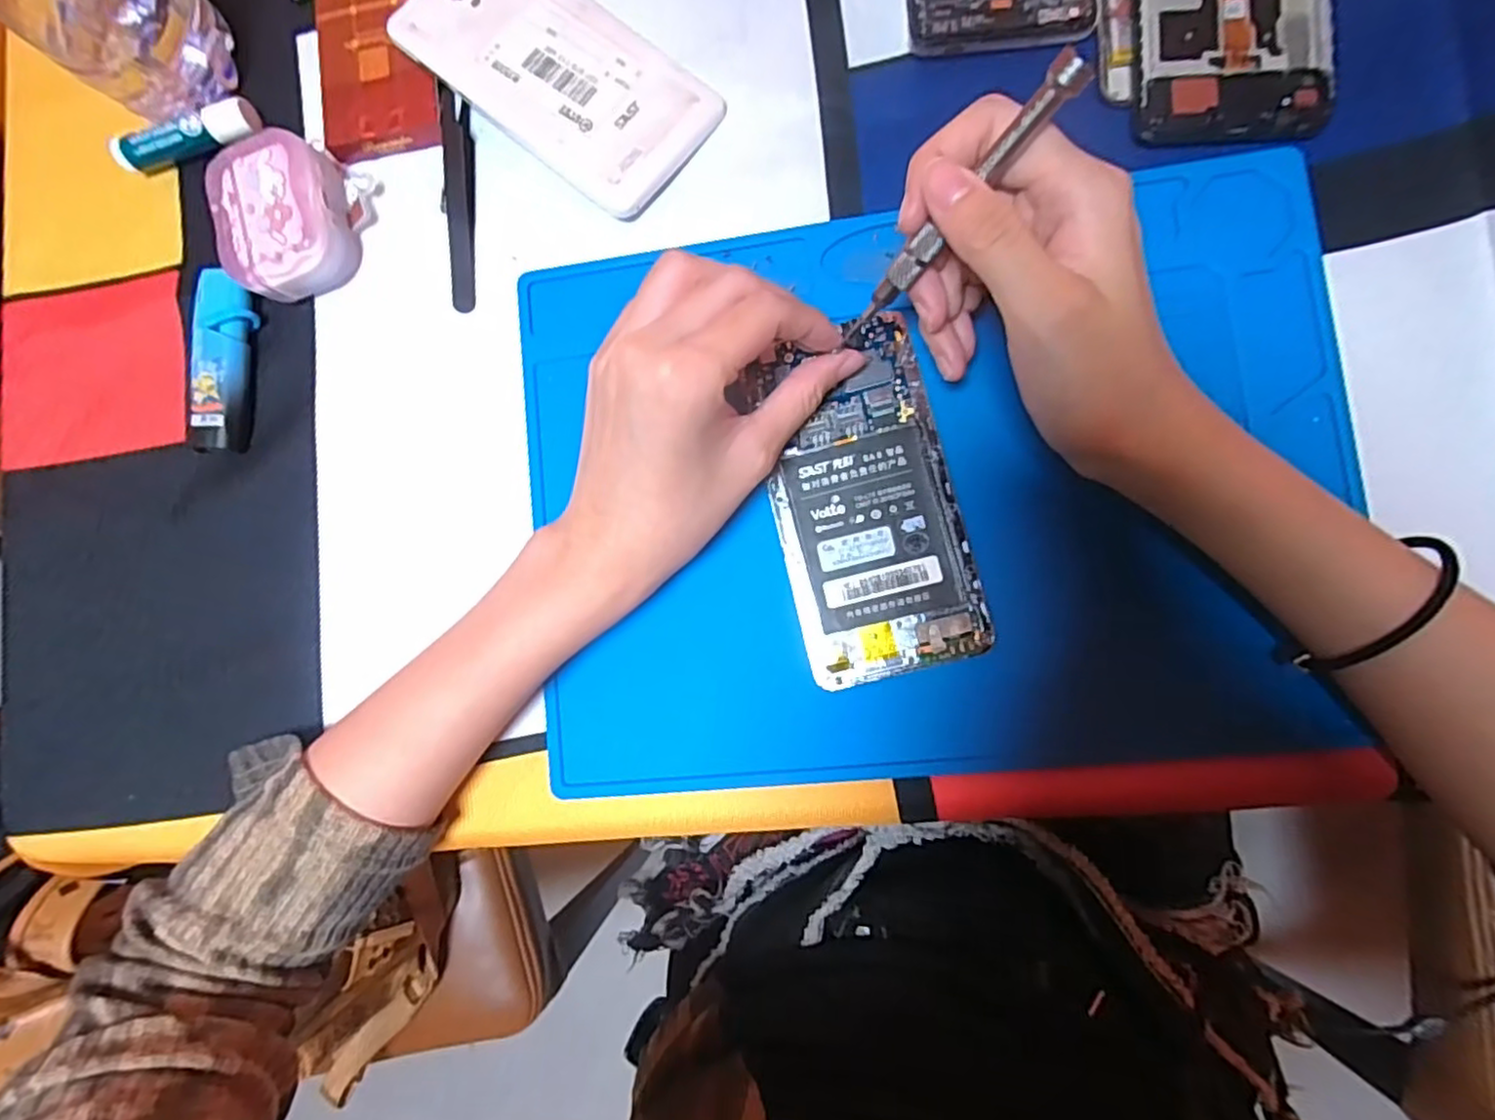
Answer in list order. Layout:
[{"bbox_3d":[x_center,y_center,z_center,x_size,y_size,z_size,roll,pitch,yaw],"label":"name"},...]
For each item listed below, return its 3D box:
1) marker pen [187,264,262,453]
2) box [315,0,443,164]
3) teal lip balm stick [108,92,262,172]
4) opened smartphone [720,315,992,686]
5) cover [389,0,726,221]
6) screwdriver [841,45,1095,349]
[{"bbox_3d":[-0.241,-0.091,0.311,0.022,0.014,0.080,2,86,8],"label":"marker pen"},{"bbox_3d":[-0.170,-0.238,0.315,0.057,0.016,0.101,-5,85,8],"label":"box"},{"bbox_3d":[-0.267,-0.201,0.325,0.070,0.017,0.019,-12,85,7],"label":"teal lip balm stick"},{"bbox_3d":[0.046,-0.022,0.270,0.073,0.005,0.135,-16,84,7],"label":"opened smartphone"},{"bbox_3d":[-0.083,-0.215,0.298,0.140,0.006,0.072,40,85,5],"label":"cover"},{"bbox_3d":[0.064,-0.107,0.214,0.009,0.007,0.099,51,132,8],"label":"screwdriver"}]

